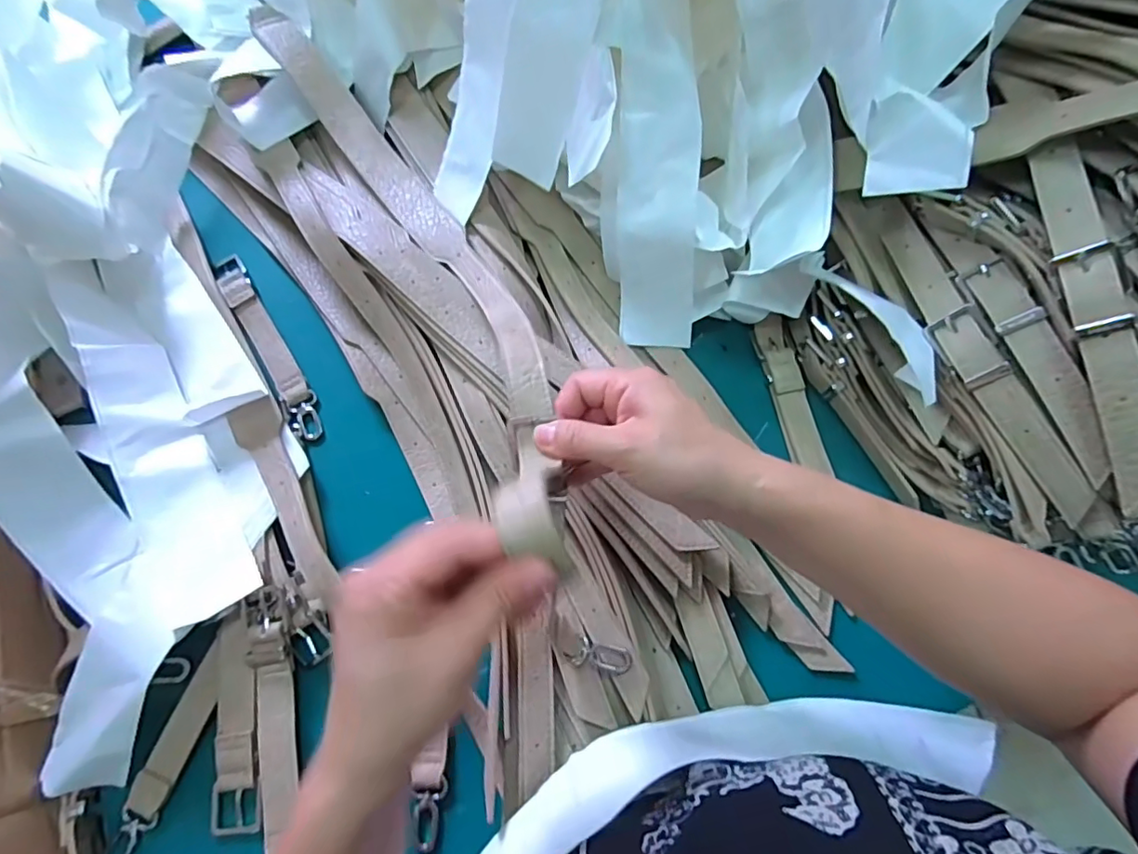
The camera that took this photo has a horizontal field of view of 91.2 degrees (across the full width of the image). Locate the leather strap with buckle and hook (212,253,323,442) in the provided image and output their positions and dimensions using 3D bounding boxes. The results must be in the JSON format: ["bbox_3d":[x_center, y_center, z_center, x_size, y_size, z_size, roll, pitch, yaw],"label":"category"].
[{"bbox_3d":[-0.267,-0.075,0.494,0.027,0.012,0.207,-32,72,-10],"label":"leather strap with buckle and hook"}]

